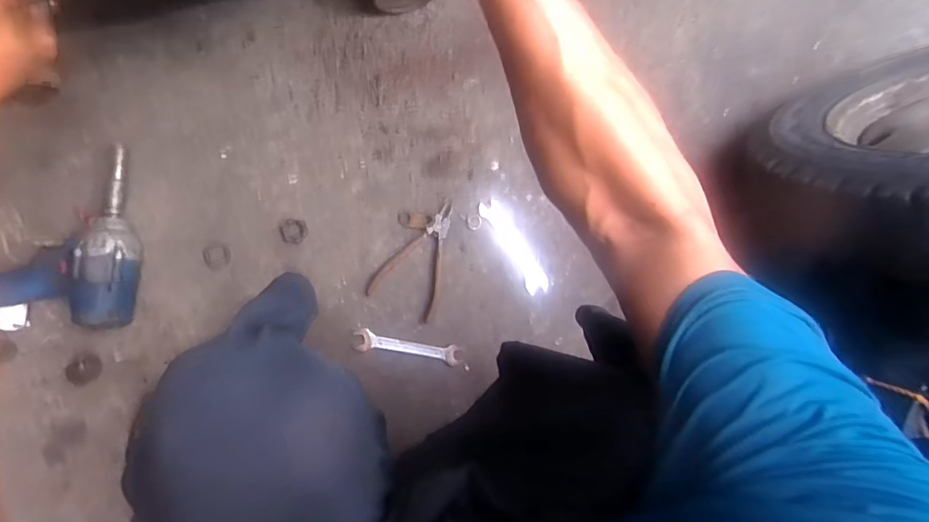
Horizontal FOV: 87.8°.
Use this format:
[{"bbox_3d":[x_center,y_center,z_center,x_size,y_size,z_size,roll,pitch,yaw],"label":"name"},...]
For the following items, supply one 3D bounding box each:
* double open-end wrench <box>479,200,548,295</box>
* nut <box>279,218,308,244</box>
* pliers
[{"bbox_3d":[0.070,-0.020,0.663,0.032,0.004,0.142,-32,95,-7],"label":"double open-end wrench"},{"bbox_3d":[-0.212,-0.037,0.598,0.031,0.011,0.030,0,91,-9],"label":"nut"},{"bbox_3d":[-0.052,-0.007,0.639,0.091,0.007,0.154,30,86,-8],"label":"pliers"}]

